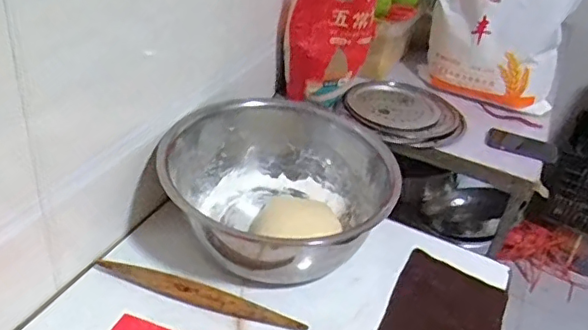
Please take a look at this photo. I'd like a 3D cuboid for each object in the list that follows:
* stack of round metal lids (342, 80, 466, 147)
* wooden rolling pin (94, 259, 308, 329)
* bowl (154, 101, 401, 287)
[{"bbox_3d":[0.267,-0.142,1.366,0.277,0.028,0.255,23,38,21],"label":"stack of round metal lids"},{"bbox_3d":[-0.148,0.198,0.874,0.333,0.029,0.034,15,36,11],"label":"wooden rolling pin"},{"bbox_3d":[-0.036,0.031,1.004,0.359,0.142,0.381,5,35,-4],"label":"bowl"}]

